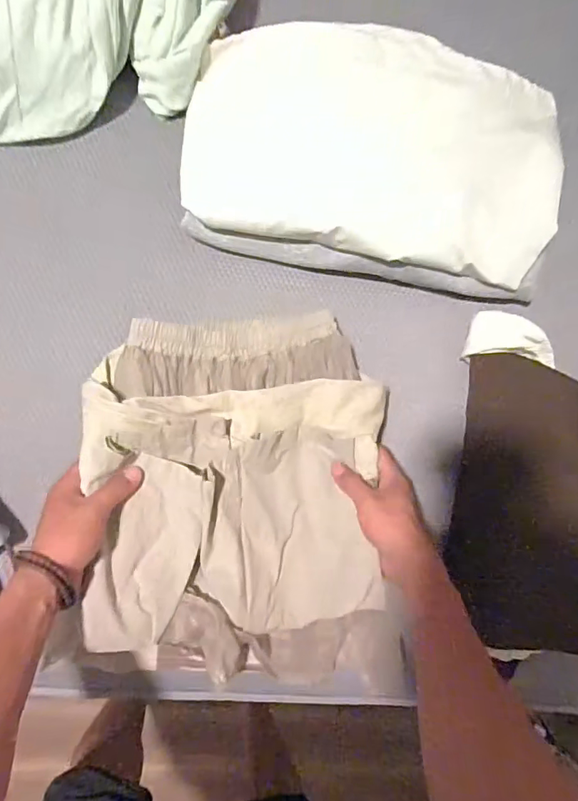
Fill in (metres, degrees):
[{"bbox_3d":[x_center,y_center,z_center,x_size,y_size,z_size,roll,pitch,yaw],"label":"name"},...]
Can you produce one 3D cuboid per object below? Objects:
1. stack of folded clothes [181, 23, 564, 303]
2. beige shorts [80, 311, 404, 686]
[{"bbox_3d":[0.104,-0.285,0.559,0.438,0.071,0.267,9,85,-8],"label":"stack of folded clothes"},{"bbox_3d":[-0.050,0.108,0.526,0.314,0.062,0.393,-2,87,-9],"label":"beige shorts"}]

